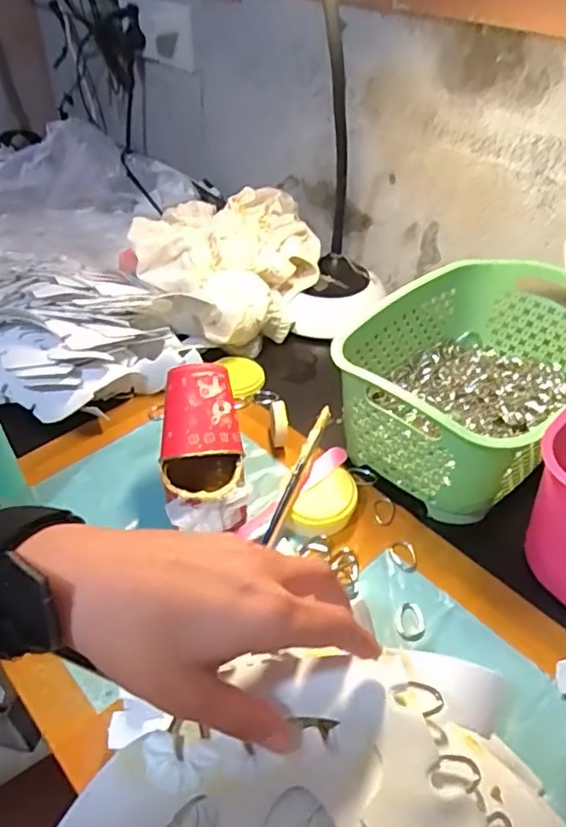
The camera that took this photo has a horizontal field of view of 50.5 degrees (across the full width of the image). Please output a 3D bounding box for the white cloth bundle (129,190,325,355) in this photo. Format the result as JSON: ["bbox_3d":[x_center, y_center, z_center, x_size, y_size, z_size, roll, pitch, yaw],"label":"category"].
[{"bbox_3d":[-0.057,-0.184,0.741,0.168,0.125,0.237,18,45,17],"label":"white cloth bundle"}]

